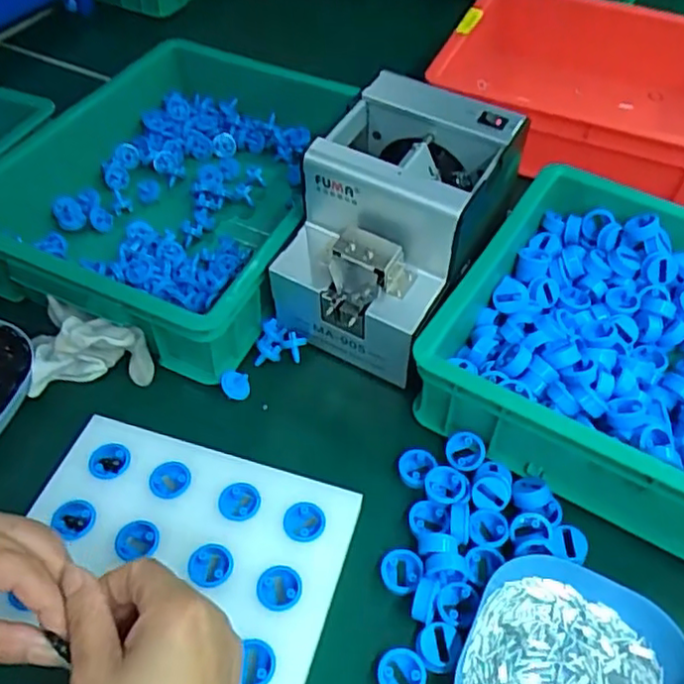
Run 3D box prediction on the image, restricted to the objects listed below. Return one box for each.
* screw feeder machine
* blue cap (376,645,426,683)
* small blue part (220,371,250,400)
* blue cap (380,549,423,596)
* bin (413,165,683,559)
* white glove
[{"bbox_3d":[0.039,-0.085,0.520,0.138,0.153,0.168,26,52,19],"label":"screw feeder machine"},{"bbox_3d":[0.034,0.192,0.383,0.026,0.014,0.028,2,49,-2],"label":"blue cap"},{"bbox_3d":[-0.082,0.034,0.511,0.021,0.018,0.019,-8,50,-10],"label":"small blue part"},{"bbox_3d":[0.037,0.144,0.418,0.025,0.013,0.028,1,49,-2],"label":"blue cap"},{"bbox_3d":[0.253,0.018,0.485,0.329,0.083,0.280,27,52,19],"label":"bin"},{"bbox_3d":[-0.197,-0.006,0.515,0.087,0.049,0.078,-10,50,-12],"label":"white glove"}]

